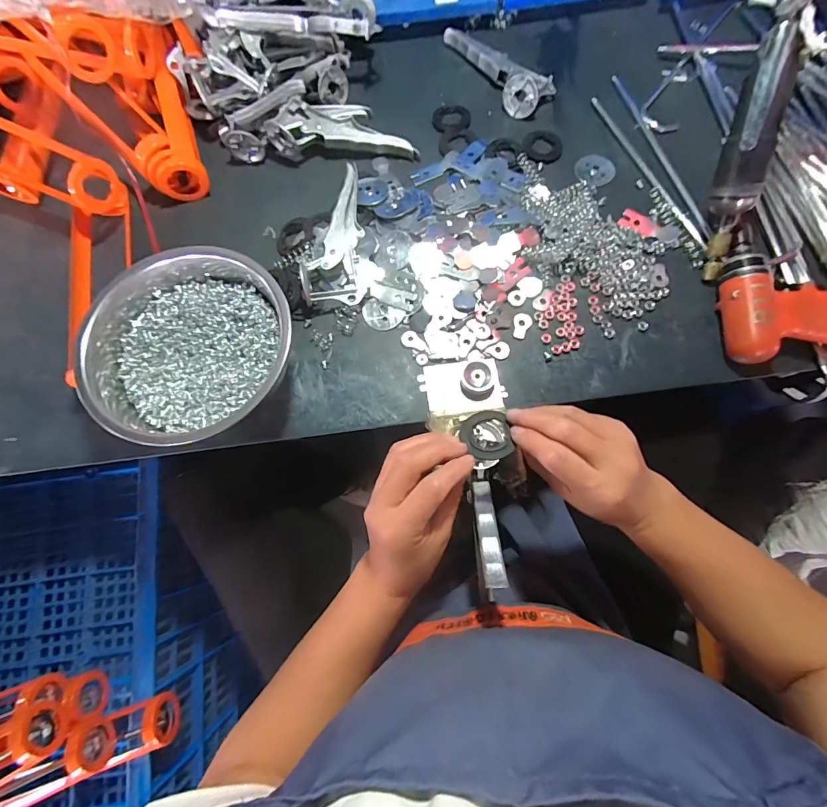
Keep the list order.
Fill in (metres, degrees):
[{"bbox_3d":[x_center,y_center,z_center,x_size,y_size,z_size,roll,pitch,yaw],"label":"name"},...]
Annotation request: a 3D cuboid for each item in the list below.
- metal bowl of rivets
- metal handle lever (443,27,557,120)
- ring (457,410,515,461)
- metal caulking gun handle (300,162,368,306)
[{"bbox_3d":[-0.213,-0.061,0.385,0.182,0.077,0.193,-43,78,-9],"label":"metal bowl of rivets"},{"bbox_3d":[0.097,-0.429,0.506,0.165,0.034,0.064,34,79,10],"label":"metal handle lever"},{"bbox_3d":[0.058,0.025,0.321,0.036,0.004,0.047,-14,50,6],"label":"ring"},{"bbox_3d":[-0.086,-0.183,0.430,0.061,0.033,0.156,-4,75,0],"label":"metal caulking gun handle"}]

